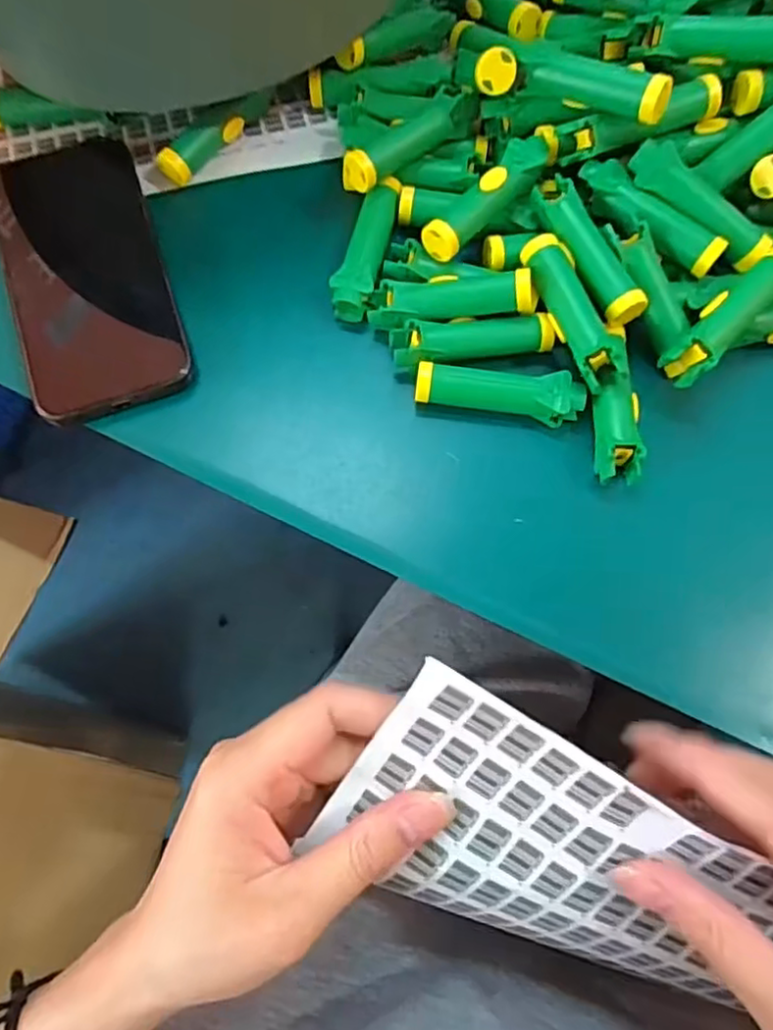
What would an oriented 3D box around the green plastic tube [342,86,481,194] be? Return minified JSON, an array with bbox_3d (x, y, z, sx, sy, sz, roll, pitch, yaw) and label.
[{"bbox_3d":[0.012,-0.197,0.345,0.088,0.017,0.021,-38,75,-12],"label":"green plastic tube"}]

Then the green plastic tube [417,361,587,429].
[{"bbox_3d":[0.055,-0.060,0.321,0.080,0.019,0.020,6,71,2],"label":"green plastic tube"}]

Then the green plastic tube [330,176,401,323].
[{"bbox_3d":[-0.010,-0.141,0.347,0.020,0.020,0.076,12,72,4],"label":"green plastic tube"}]

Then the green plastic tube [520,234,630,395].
[{"bbox_3d":[0.090,-0.098,0.316,0.022,0.020,0.081,-19,72,-7],"label":"green plastic tube"}]

